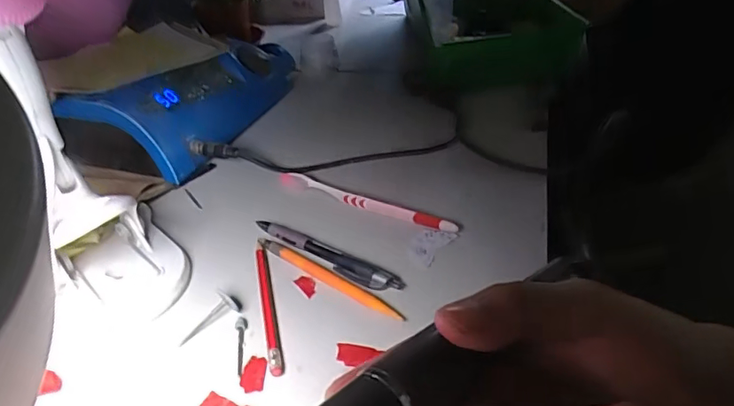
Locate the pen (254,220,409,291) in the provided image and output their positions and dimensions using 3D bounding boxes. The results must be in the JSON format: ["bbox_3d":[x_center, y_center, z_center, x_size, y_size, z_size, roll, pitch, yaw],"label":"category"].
[{"bbox_3d":[-0.033,0.038,0.402,0.136,0.008,0.020,21,44,34],"label":"pen"}]

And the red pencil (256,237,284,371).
[{"bbox_3d":[-0.071,0.067,0.373,0.008,0.010,0.127,-13,36,-9],"label":"red pencil"}]

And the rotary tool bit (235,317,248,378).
[{"bbox_3d":[-0.082,0.091,0.345,0.007,0.005,0.047,-10,35,-6],"label":"rotary tool bit"}]

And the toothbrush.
[{"bbox_3d":[-0.004,-0.002,0.450,0.170,0.011,0.011,15,41,28],"label":"toothbrush"}]

